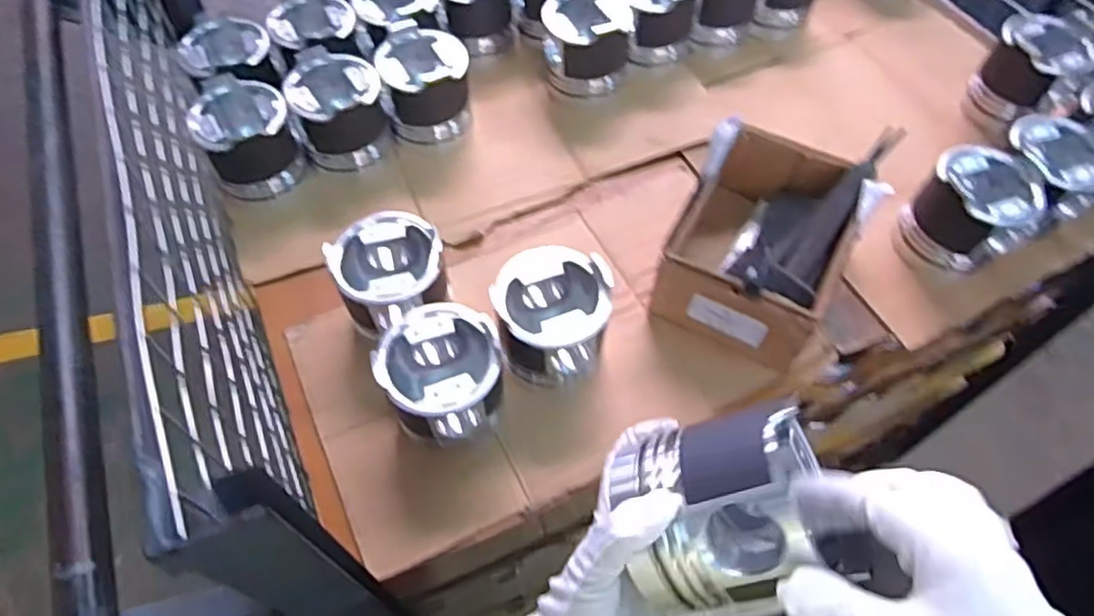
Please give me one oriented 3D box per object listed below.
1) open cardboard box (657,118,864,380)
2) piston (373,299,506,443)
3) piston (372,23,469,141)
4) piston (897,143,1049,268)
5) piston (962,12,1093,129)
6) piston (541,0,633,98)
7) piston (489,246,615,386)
[{"bbox_3d":[0.207,-0.069,0.636,0.152,0.117,0.196,22,57,13],"label":"open cardboard box"},{"bbox_3d":[-0.088,0.067,0.572,0.099,0.107,0.097,1,55,-1],"label":"piston"},{"bbox_3d":[-0.137,-0.250,0.764,0.098,0.108,0.093,-9,55,-8],"label":"piston"},{"bbox_3d":[0.423,-0.095,0.672,0.102,0.088,0.101,1,55,-1],"label":"piston"},{"bbox_3d":[0.566,-0.274,0.790,0.099,0.098,0.099,-36,63,-24],"label":"piston"},{"bbox_3d":[0.046,-0.310,0.799,0.102,0.107,0.095,7,55,3],"label":"piston"},{"bbox_3d":[0.004,0.012,0.599,0.095,0.100,0.093,1,55,-1],"label":"piston"}]

